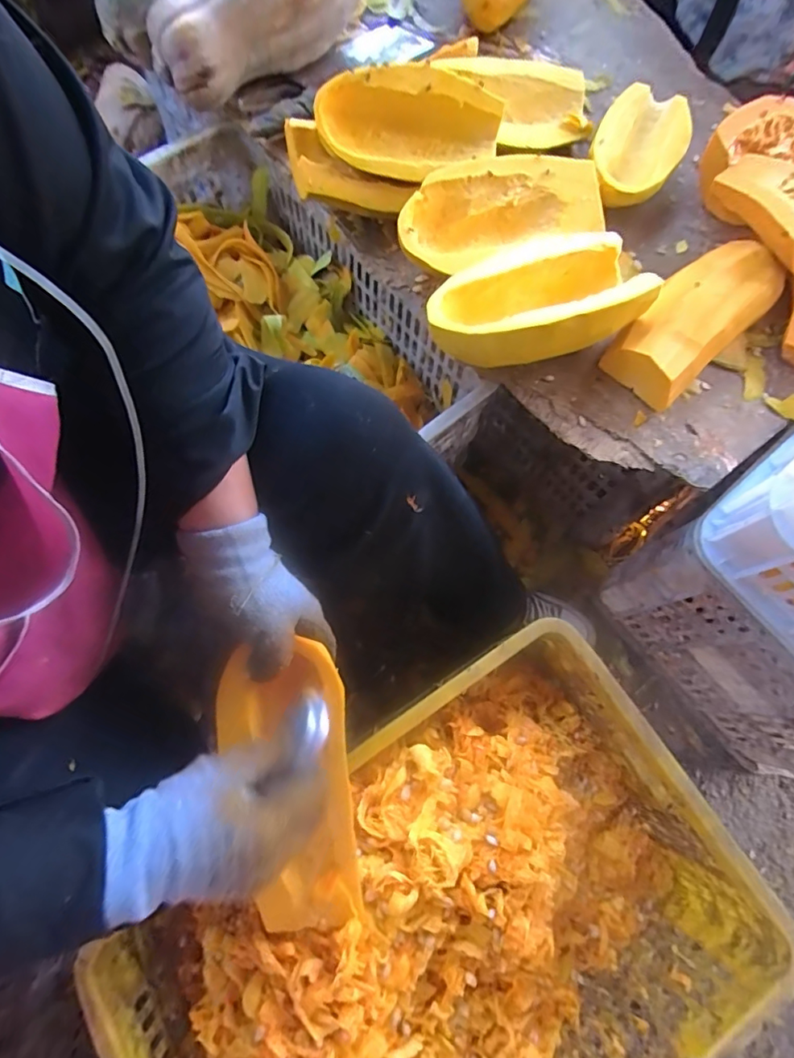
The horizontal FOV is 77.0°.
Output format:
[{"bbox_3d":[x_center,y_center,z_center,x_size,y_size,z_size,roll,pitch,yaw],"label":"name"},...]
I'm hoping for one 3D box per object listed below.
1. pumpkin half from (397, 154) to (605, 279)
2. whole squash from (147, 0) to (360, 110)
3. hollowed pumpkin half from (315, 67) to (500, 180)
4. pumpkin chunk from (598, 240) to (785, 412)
[{"bbox_3d":[0.114,-0.339,0.540,0.233,0.049,0.116,-14,74,-5],"label":"pumpkin half"},{"bbox_3d":[-0.148,-0.625,0.585,0.301,0.101,0.112,-37,76,3],"label":"whole squash"},{"bbox_3d":[0.016,-0.422,0.526,0.193,0.068,0.085,-1,73,-1],"label":"hollowed pumpkin half"},{"bbox_3d":[0.314,-0.228,0.527,0.223,0.054,0.099,-42,78,-12],"label":"pumpkin chunk"}]

